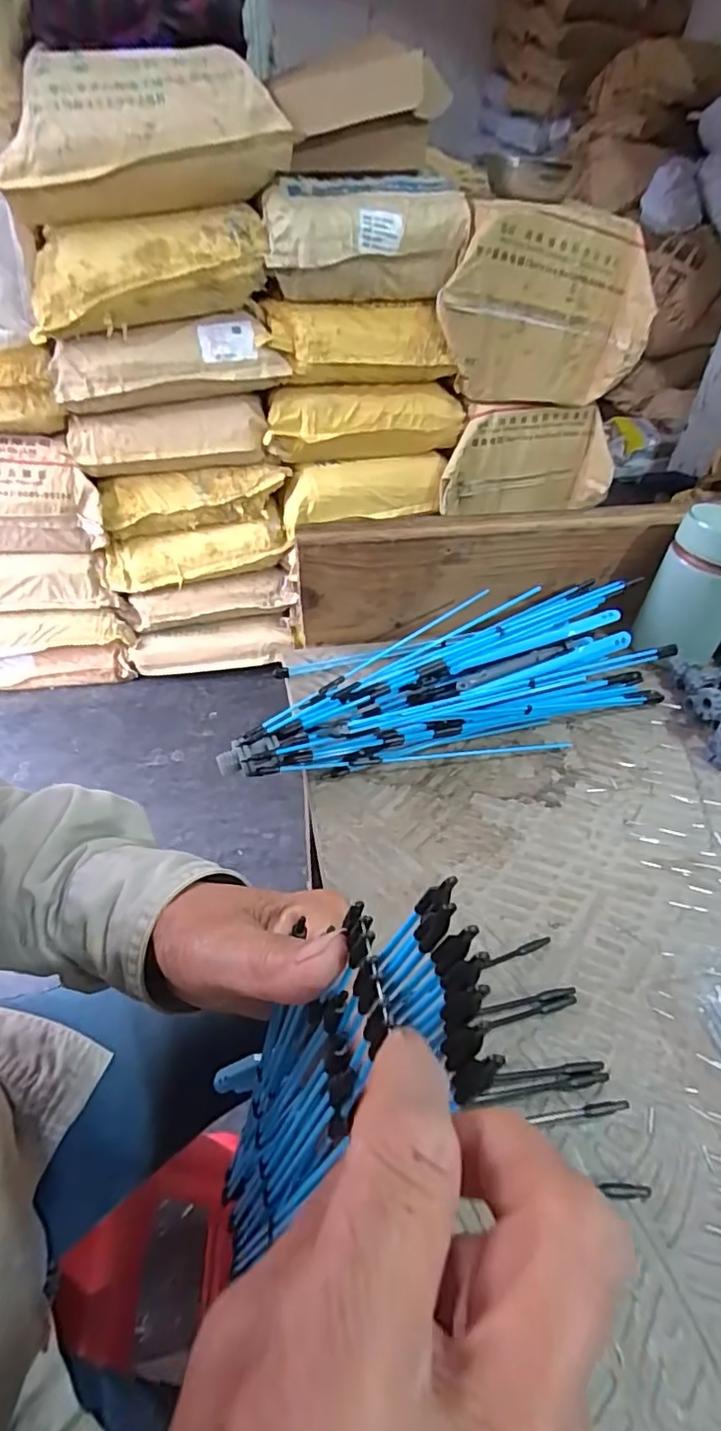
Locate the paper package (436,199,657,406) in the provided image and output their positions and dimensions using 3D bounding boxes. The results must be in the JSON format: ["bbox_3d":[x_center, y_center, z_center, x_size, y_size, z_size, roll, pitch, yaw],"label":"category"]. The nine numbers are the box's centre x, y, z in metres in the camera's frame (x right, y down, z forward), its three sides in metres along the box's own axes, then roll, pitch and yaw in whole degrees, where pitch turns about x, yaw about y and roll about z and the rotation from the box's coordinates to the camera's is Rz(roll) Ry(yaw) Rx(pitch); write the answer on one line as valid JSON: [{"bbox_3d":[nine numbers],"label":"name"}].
[{"bbox_3d":[0.378,-0.809,1.208,0.427,0.325,0.098,-6,45,-9],"label":"paper package"}]

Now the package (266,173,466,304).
[{"bbox_3d":[0.010,-0.901,1.137,0.384,0.182,0.119,-12,46,-15],"label":"package"}]

